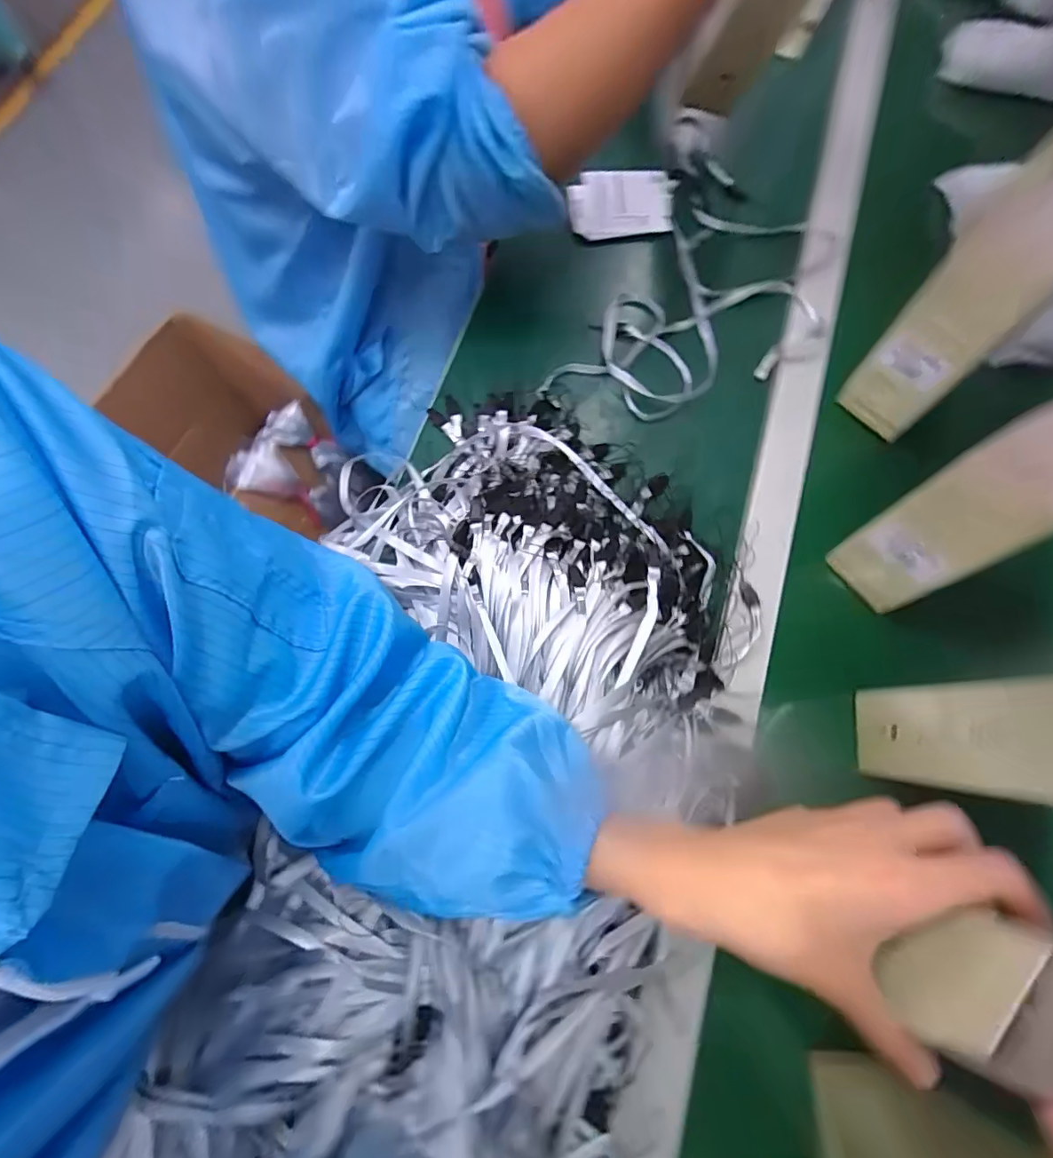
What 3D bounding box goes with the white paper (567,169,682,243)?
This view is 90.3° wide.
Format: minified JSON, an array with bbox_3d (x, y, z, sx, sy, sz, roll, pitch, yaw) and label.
[{"bbox_3d":[0.100,-0.388,0.541,0.114,0.017,0.073,0,72,-2],"label":"white paper"}]

